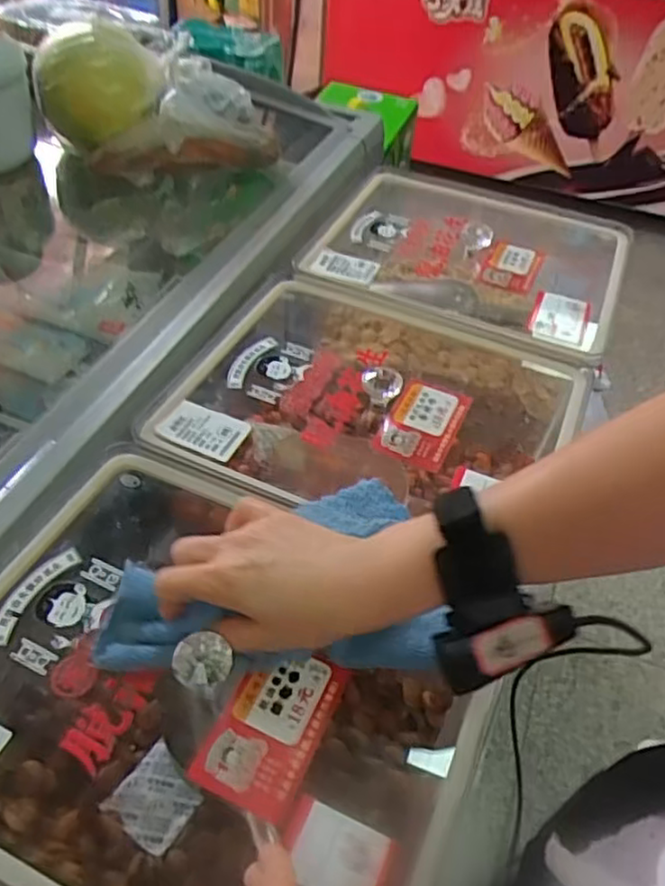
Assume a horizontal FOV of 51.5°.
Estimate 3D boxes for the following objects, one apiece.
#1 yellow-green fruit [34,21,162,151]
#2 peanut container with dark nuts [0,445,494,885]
[{"bbox_3d":[-0.297,-0.454,0.865,0.131,0.111,0.122,3,47,-3],"label":"yellow-green fruit"},{"bbox_3d":[-0.078,0.157,0.424,0.277,0.134,0.255,22,49,14],"label":"peanut container with dark nuts"}]

